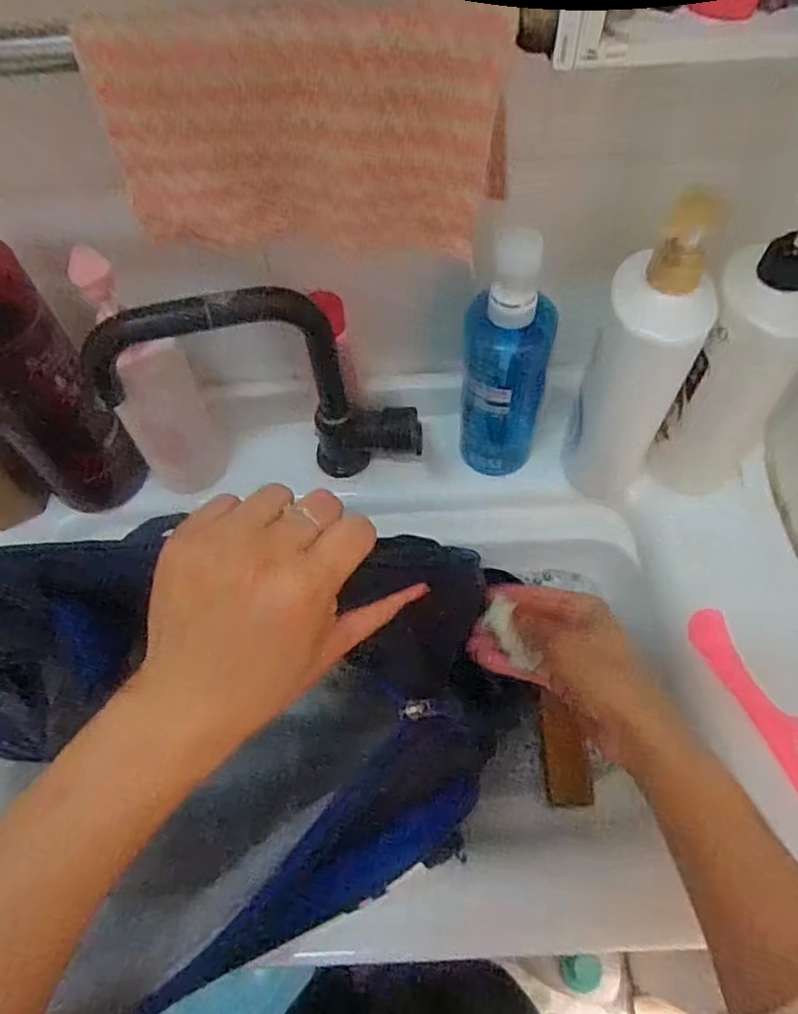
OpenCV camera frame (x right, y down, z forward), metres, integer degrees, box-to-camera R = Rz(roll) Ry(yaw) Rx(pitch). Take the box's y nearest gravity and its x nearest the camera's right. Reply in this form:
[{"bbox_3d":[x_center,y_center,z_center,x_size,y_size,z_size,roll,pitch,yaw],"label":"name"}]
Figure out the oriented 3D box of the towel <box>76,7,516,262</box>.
[{"bbox_3d":[-0.044,-0.191,0.337,0.198,0.115,0.023,0,59,2],"label":"towel"}]

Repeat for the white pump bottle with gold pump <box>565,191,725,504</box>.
[{"bbox_3d":[0.190,-0.112,0.500,0.078,0.260,0.072,28,64,18],"label":"white pump bottle with gold pump"}]

